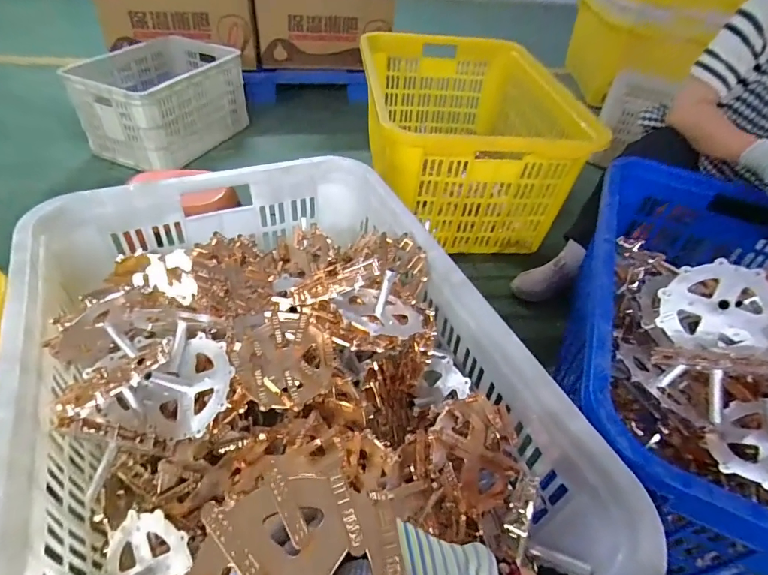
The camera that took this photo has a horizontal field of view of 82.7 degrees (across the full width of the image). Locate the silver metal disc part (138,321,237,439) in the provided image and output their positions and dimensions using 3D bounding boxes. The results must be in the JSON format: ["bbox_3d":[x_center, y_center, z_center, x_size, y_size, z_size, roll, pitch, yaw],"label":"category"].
[{"bbox_3d":[-0.259,0.122,0.552,0.132,0.072,0.132,-8,65,17],"label":"silver metal disc part"}]

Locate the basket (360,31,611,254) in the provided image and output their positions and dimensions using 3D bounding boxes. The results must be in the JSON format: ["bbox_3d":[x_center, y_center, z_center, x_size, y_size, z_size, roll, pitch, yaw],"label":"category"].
[{"bbox_3d":[0.217,-0.477,1.367,0.535,0.371,0.740,-1,45,-7],"label":"basket"}]

